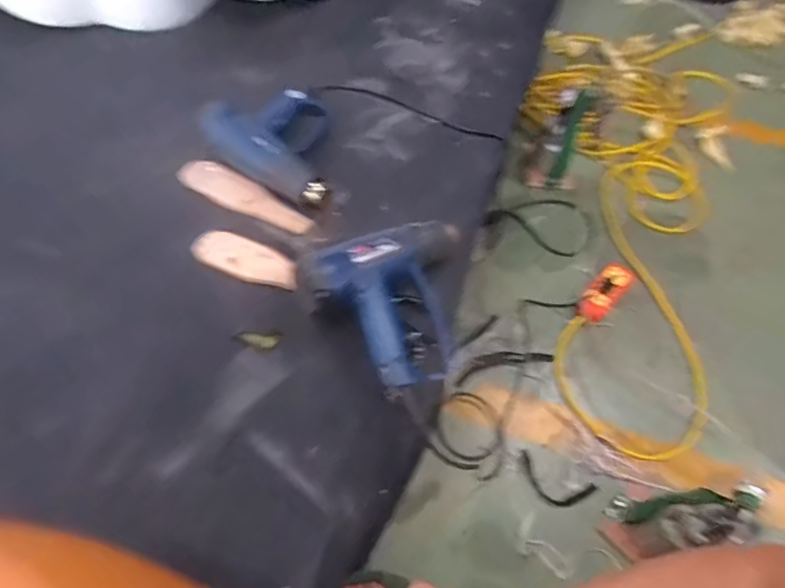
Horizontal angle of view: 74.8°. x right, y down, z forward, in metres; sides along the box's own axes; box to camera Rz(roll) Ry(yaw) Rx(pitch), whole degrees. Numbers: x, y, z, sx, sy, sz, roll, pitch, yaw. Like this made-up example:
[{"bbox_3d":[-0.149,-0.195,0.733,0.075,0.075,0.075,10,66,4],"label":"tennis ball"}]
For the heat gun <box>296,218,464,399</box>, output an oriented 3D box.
[{"bbox_3d":[0.031,-0.001,0.647,0.233,0.093,0.197,-32,64,-22],"label":"heat gun"}]

